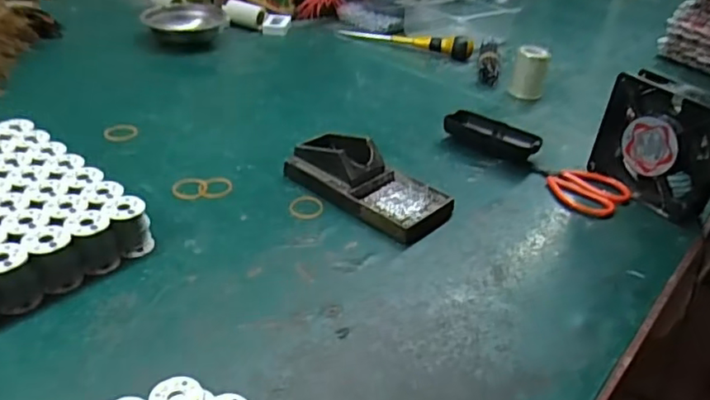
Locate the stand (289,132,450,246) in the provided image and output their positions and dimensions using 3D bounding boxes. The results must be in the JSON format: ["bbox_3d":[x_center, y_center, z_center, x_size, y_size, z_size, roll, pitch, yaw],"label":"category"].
[{"bbox_3d":[0.017,-0.023,0.570,0.161,0.039,0.085,30,40,32],"label":"stand"}]

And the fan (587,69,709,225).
[{"bbox_3d":[0.315,-0.055,0.594,0.048,0.118,0.128,-13,37,-26],"label":"fan"}]

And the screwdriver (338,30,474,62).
[{"bbox_3d":[0.085,-0.276,0.978,0.232,0.043,0.035,19,35,19],"label":"screwdriver"}]

